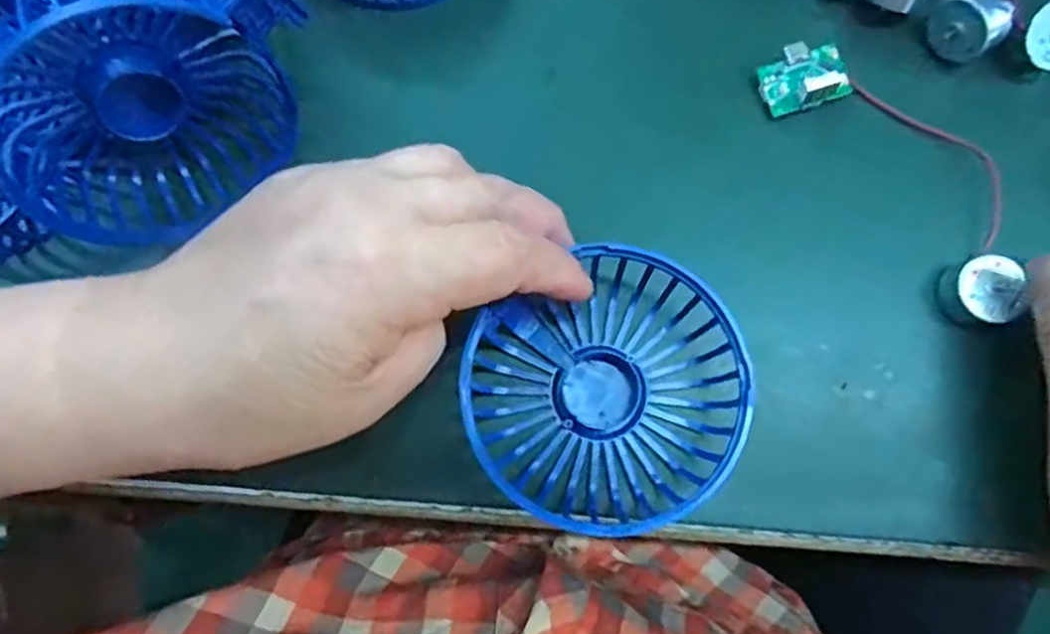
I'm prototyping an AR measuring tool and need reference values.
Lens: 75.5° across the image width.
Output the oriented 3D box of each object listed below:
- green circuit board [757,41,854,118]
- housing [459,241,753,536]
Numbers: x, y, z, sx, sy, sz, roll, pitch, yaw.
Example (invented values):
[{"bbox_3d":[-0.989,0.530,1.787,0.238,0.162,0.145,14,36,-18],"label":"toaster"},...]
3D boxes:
[{"bbox_3d":[0.105,-0.090,0.257,0.031,0.012,0.023,-13,79,-1],"label":"green circuit board"},{"bbox_3d":[0.026,0.022,0.226,0.089,0.033,0.094,0,79,0],"label":"housing"}]

